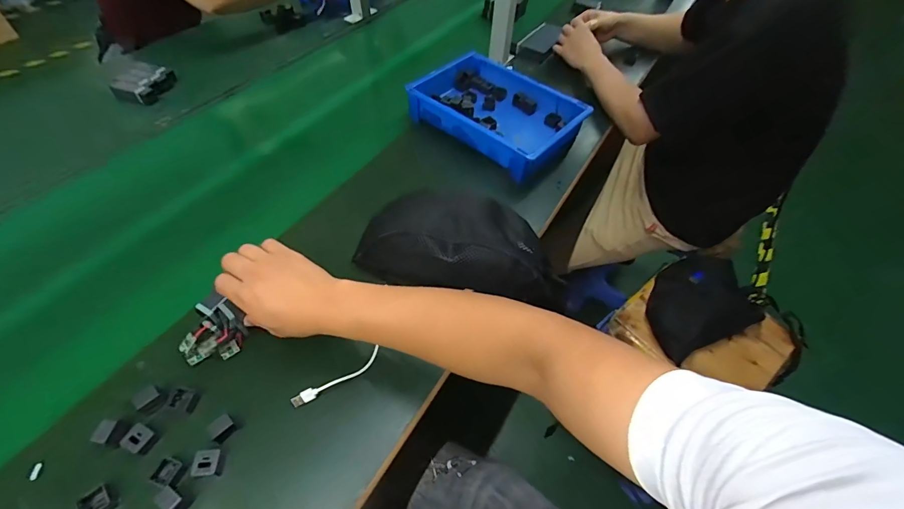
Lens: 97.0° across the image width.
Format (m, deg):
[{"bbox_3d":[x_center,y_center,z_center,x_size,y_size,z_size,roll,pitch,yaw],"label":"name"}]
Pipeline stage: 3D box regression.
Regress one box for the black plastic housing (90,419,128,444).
[{"bbox_3d":[-0.368,0.190,0.430,0.019,0.019,0.024,7,52,3],"label":"black plastic housing"}]

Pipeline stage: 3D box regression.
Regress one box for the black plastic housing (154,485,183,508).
[{"bbox_3d":[-0.280,0.245,0.399,0.022,0.018,0.016,29,57,18],"label":"black plastic housing"}]

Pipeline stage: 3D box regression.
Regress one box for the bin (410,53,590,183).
[{"bbox_3d":[0.086,-0.279,0.792,0.305,0.071,0.198,36,59,23],"label":"bin"}]

